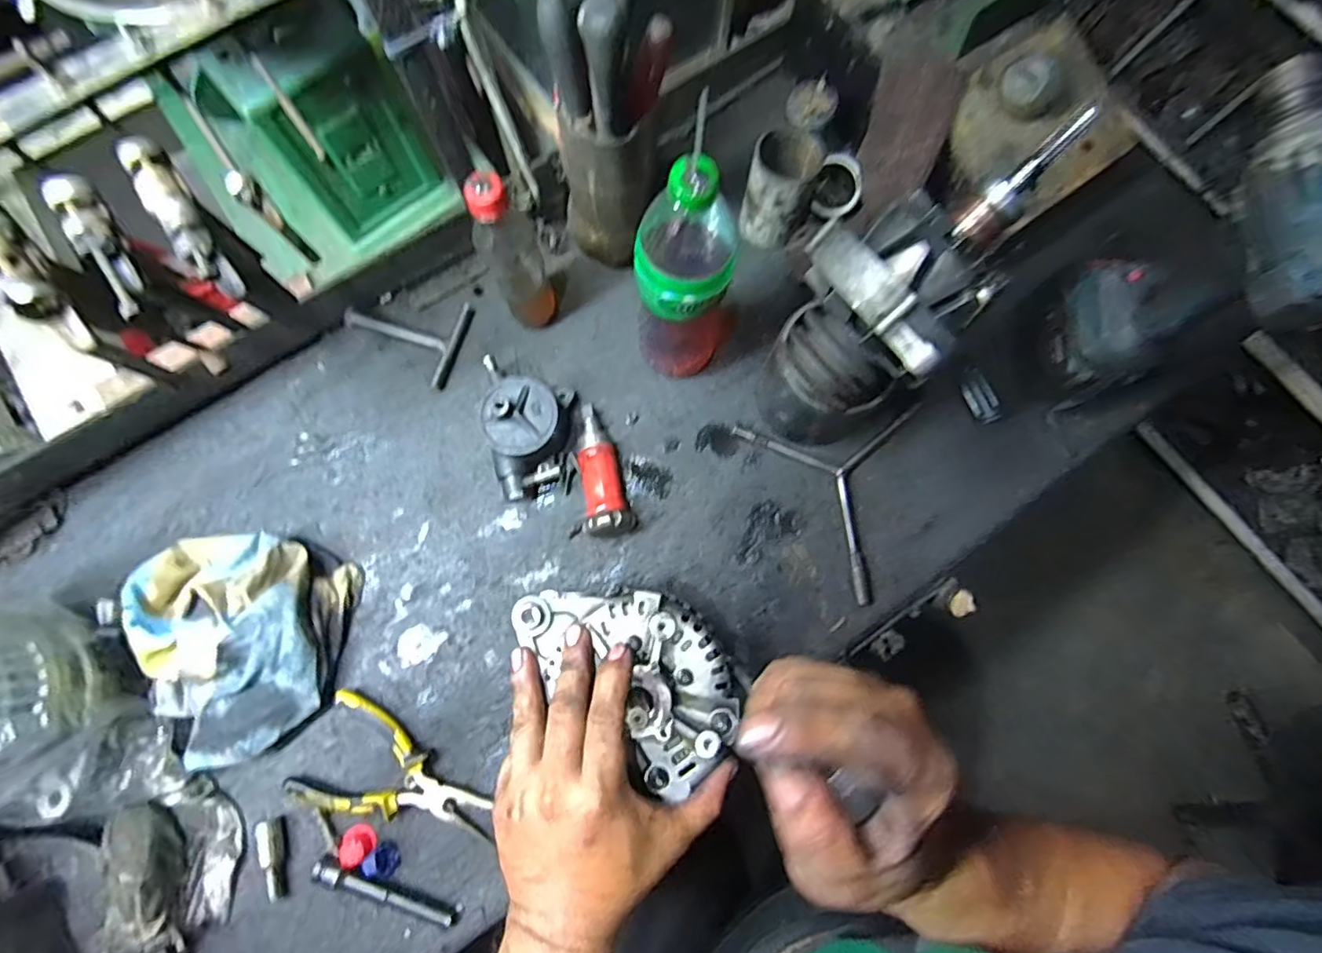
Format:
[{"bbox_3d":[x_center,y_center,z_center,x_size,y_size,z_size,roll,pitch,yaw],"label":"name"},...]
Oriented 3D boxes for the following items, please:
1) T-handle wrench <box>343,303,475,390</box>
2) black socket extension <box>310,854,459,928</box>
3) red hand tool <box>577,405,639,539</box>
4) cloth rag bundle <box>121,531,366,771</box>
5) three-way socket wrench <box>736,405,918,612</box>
[{"bbox_3d":[-0.276,-0.156,0.623,0.127,0.018,0.094,18,79,3],"label":"T-handle wrench"},{"bbox_3d":[-0.244,0.370,0.513,0.131,0.018,0.020,21,79,3],"label":"black socket extension"},{"bbox_3d":[-0.062,-0.008,0.577,0.044,0.051,0.132,-13,79,-4],"label":"red hand tool"},{"bbox_3d":[-0.401,0.155,0.533,0.188,0.067,0.202,8,79,1],"label":"cloth rag bundle"},{"bbox_3d":[0.207,-0.006,0.596,0.170,0.013,0.213,-34,81,-7],"label":"three-way socket wrench"}]

